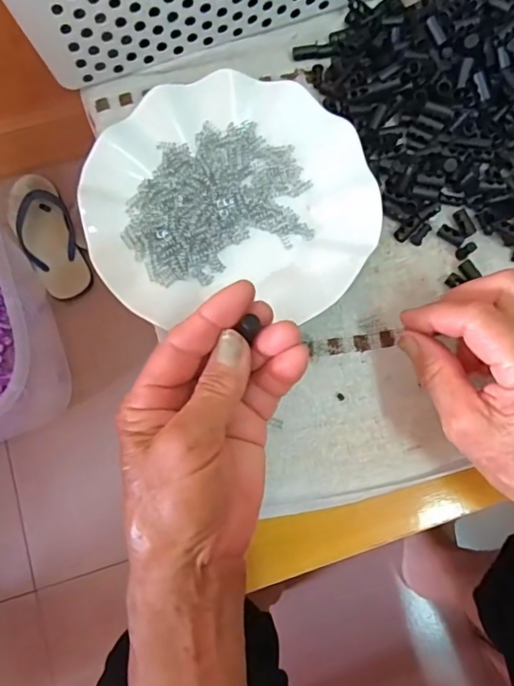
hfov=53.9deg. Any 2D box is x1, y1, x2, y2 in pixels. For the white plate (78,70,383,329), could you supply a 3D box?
[{"bbox_3d":[-0.018,-0.096,0.335,0.182,0.019,0.165,-2,77,-1],"label":"white plate"}]

